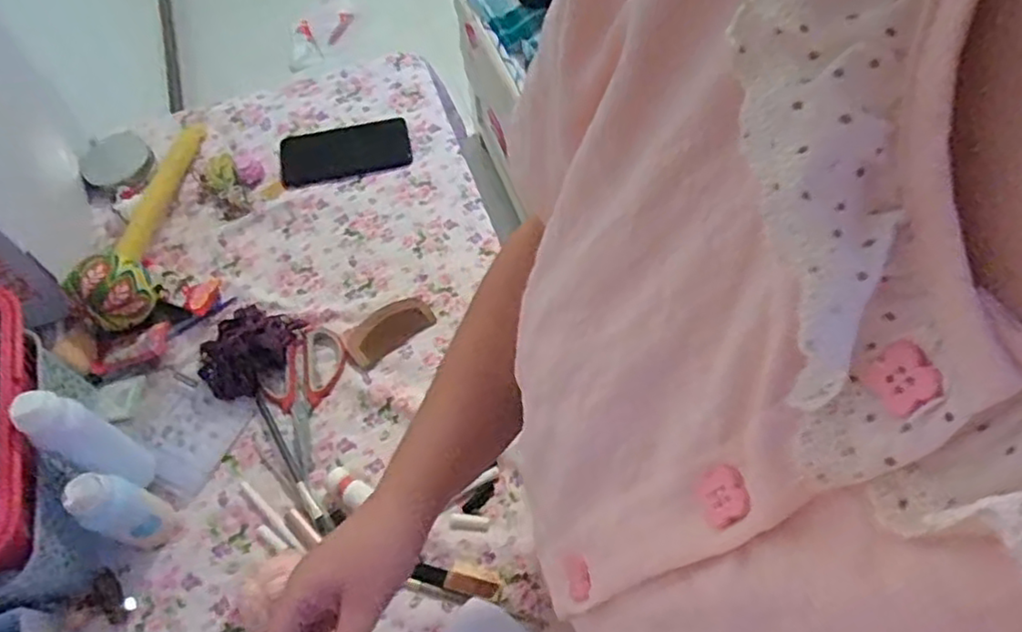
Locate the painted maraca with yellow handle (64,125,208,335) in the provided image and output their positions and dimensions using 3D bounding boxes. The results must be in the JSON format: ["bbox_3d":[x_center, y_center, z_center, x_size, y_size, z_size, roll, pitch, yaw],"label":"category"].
[{"bbox_3d":[-0.424,-0.121,0.757,0.070,0.075,0.309,-5,58,0],"label":"painted maraca with yellow handle"}]

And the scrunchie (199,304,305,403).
[{"bbox_3d":[-0.273,0.030,0.690,0.109,0.043,0.087,-41,64,-20],"label":"scrunchie"}]

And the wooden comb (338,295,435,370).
[{"bbox_3d":[-0.132,0.013,0.711,0.095,0.007,0.053,-37,63,-18],"label":"wooden comb"}]

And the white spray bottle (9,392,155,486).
[{"bbox_3d":[-0.348,0.110,0.563,0.031,0.169,0.037,21,62,16],"label":"white spray bottle"}]

